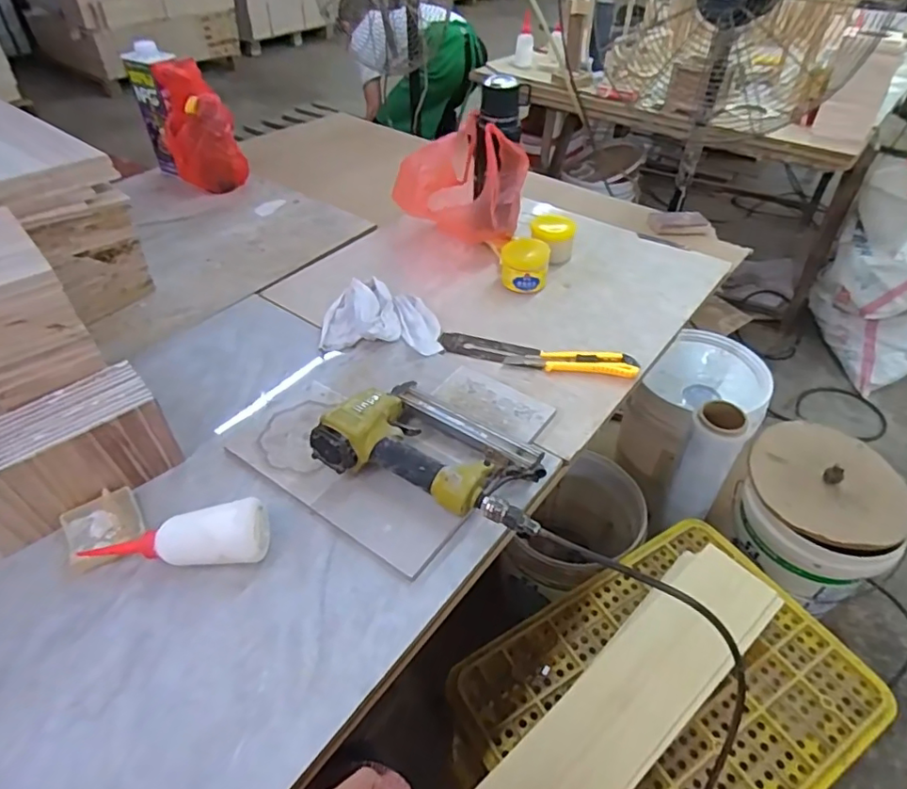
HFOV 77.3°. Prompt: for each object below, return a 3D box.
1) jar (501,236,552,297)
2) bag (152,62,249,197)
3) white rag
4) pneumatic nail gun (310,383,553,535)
[{"bbox_3d":[0.121,-0.221,0.965,0.080,0.073,0.089,7,43,7],"label":"jar"},{"bbox_3d":[-0.538,-0.557,1.211,0.147,0.246,0.152,-20,47,-21],"label":"bag"},{"bbox_3d":[-0.112,-0.125,0.866,0.181,0.056,0.154,-2,43,-3],"label":"white rag"},{"bbox_3d":[-0.015,0.051,0.661,0.264,0.063,0.163,16,45,15],"label":"pneumatic nail gun"}]

